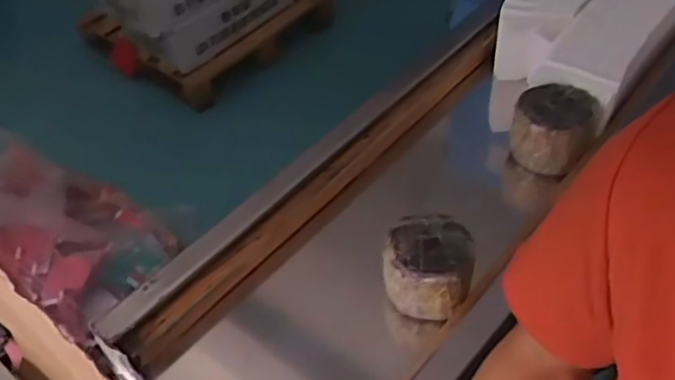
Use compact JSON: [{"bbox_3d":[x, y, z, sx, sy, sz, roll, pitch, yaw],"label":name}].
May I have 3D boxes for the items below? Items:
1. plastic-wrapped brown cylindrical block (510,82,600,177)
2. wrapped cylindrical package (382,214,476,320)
[{"bbox_3d":[0.264,-0.072,0.786,0.091,0.081,0.094,-3,46,3],"label":"plastic-wrapped brown cylindrical block"},{"bbox_3d":[0.091,0.079,0.646,0.087,0.071,0.081,-2,46,3],"label":"wrapped cylindrical package"}]

